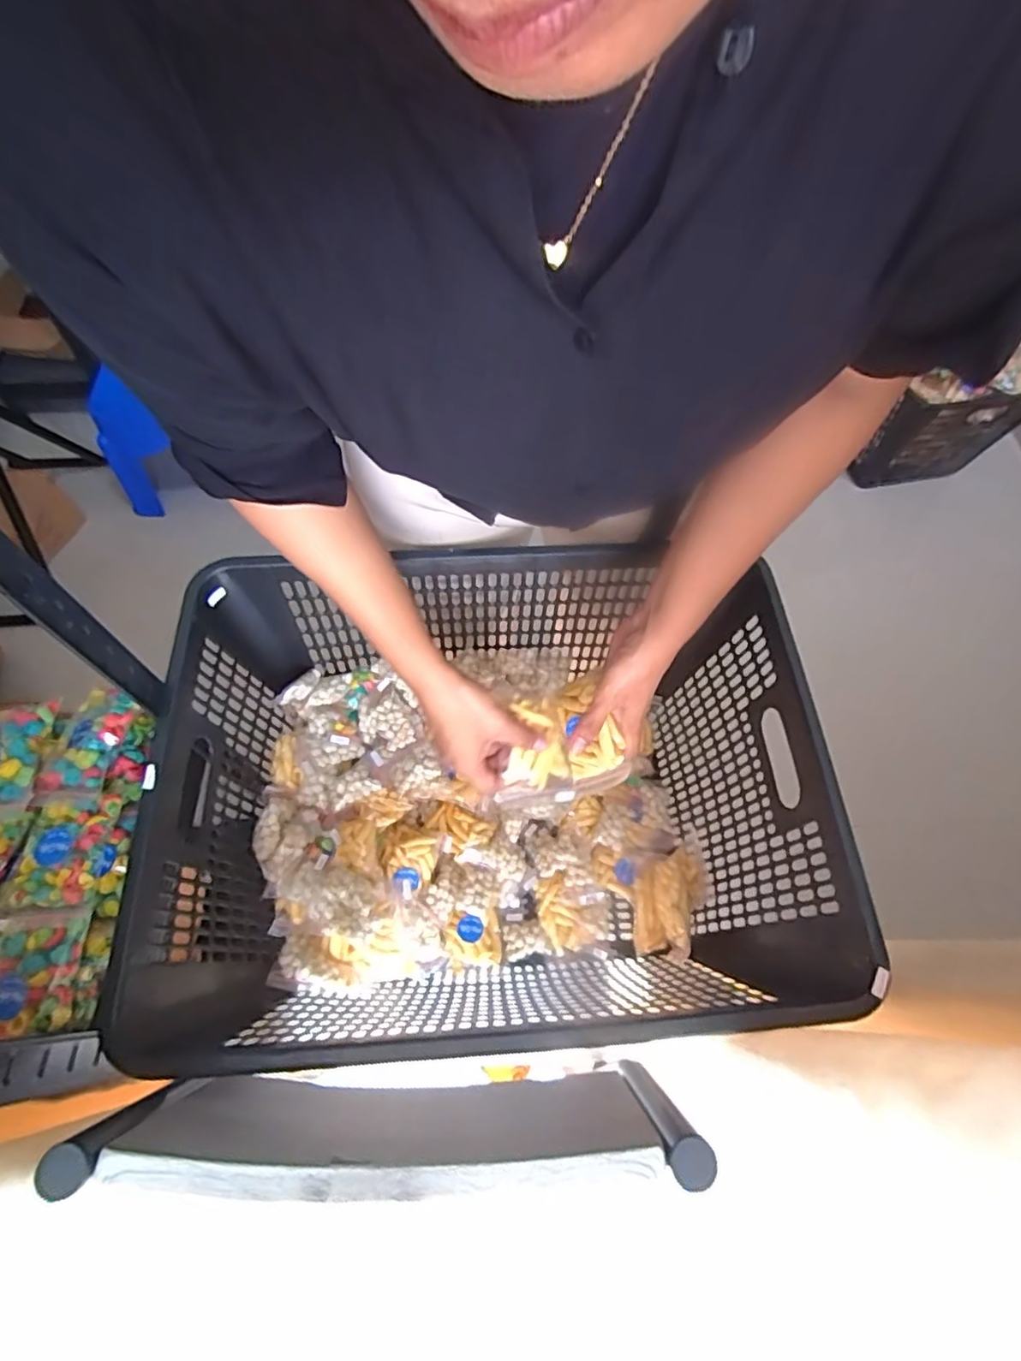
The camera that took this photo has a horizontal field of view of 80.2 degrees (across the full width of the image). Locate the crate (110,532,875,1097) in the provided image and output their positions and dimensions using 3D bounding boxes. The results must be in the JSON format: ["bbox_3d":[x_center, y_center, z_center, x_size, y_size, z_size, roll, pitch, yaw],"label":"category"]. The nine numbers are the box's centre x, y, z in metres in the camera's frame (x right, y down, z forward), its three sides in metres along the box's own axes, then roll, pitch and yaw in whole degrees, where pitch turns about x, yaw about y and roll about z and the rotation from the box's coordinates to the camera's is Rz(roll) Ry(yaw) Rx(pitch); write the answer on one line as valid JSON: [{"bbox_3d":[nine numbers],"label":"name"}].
[{"bbox_3d":[-0.020,0.127,0.625,0.544,0.289,0.409,0,63,-3],"label":"crate"}]

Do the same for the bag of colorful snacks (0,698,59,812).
[{"bbox_3d":[-0.420,0.062,0.499,0.060,0.027,0.094,-11,64,-8],"label":"bag of colorful snacks"}]

